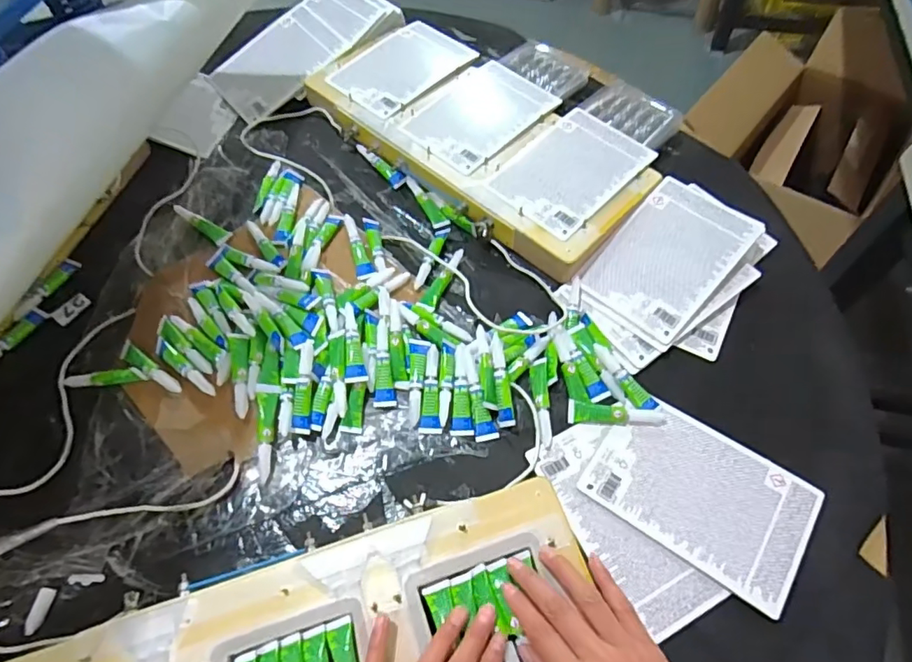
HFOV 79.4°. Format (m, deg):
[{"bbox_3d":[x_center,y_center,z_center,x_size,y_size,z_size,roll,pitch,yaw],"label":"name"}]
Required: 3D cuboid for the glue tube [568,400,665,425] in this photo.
[{"bbox_3d":[0.148,0.077,0.505,0.088,0.009,0.019,4,61,4],"label":"glue tube"}]

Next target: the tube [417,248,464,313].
[{"bbox_3d":[-0.013,-0.056,0.567,0.017,0.008,0.087,21,64,12],"label":"tube"}]

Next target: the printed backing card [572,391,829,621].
[{"bbox_3d":[0.203,0.133,0.457,0.168,0.006,0.116,31,64,20],"label":"printed backing card"}]

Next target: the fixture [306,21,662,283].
[{"bbox_3d":[0.028,-0.238,0.649,0.412,0.032,0.200,40,69,20],"label":"fixture"}]

